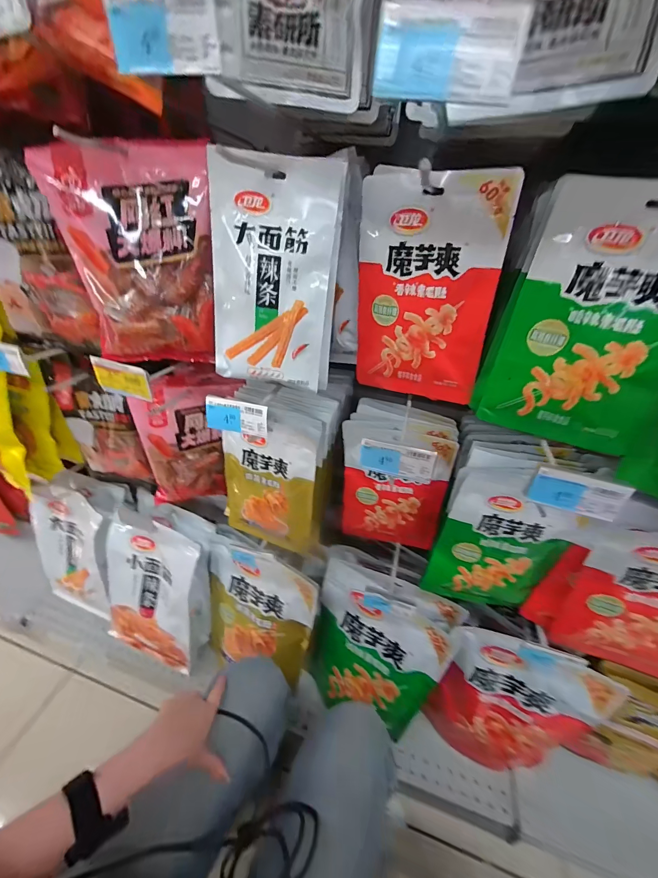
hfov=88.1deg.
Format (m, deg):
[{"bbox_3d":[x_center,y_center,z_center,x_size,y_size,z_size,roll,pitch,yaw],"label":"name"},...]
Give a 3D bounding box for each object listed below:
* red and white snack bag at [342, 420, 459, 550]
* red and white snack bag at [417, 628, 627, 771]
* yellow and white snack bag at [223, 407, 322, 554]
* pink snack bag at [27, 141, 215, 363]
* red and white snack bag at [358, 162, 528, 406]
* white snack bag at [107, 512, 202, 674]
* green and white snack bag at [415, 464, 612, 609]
[{"bbox_3d":[0.105,0.087,0.580,0.176,0.234,0.036,15,40,13],"label":"red and white snack bag"},{"bbox_3d":[0.322,0.468,0.594,0.229,0.367,0.080,18,40,17],"label":"red and white snack bag"},{"bbox_3d":[-0.100,0.075,0.567,0.162,0.262,0.025,17,29,16],"label":"yellow and white snack bag"},{"bbox_3d":[-0.225,-0.207,0.417,0.168,0.233,0.043,1,39,-5],"label":"pink snack bag"},{"bbox_3d":[0.115,-0.173,0.425,0.174,0.249,0.020,20,41,19],"label":"red and white snack bag"},{"bbox_3d":[-0.393,0.349,0.752,0.222,0.351,0.037,18,16,15],"label":"white snack bag"},{"bbox_3d":[0.250,0.153,0.478,0.177,0.247,0.032,9,39,6],"label":"green and white snack bag"}]

